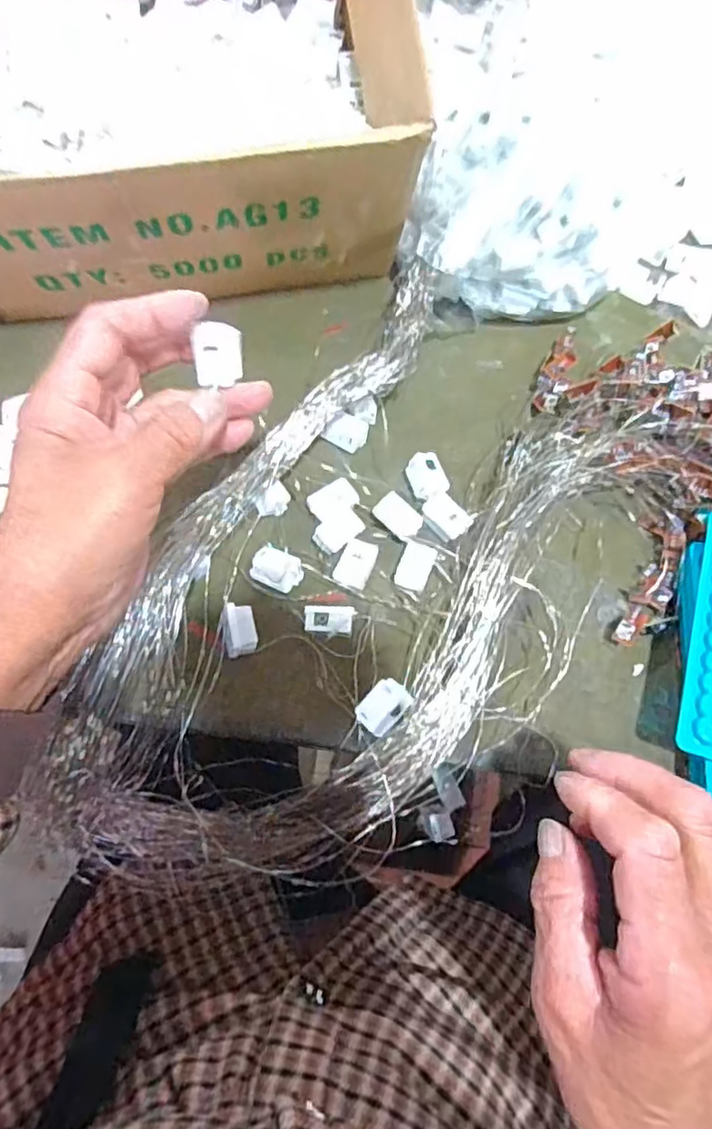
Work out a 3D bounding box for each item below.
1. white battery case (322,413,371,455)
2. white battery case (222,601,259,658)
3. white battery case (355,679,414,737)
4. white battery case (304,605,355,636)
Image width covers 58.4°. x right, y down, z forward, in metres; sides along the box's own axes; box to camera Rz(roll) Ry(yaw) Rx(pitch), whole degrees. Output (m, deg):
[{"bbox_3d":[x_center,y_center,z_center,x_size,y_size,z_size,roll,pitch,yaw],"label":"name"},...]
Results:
[{"bbox_3d":[-0.006,-0.081,0.387,0.024,0.011,0.020,21,69,8],"label":"white battery case"},{"bbox_3d":[-0.061,0.033,0.333,0.016,0.008,0.026,-12,68,-6],"label":"white battery case"},{"bbox_3d":[0.014,0.072,0.322,0.019,0.011,0.027,41,73,15],"label":"white battery case"},{"bbox_3d":[-0.014,0.030,0.339,0.026,0.007,0.016,7,68,2],"label":"white battery case"}]

